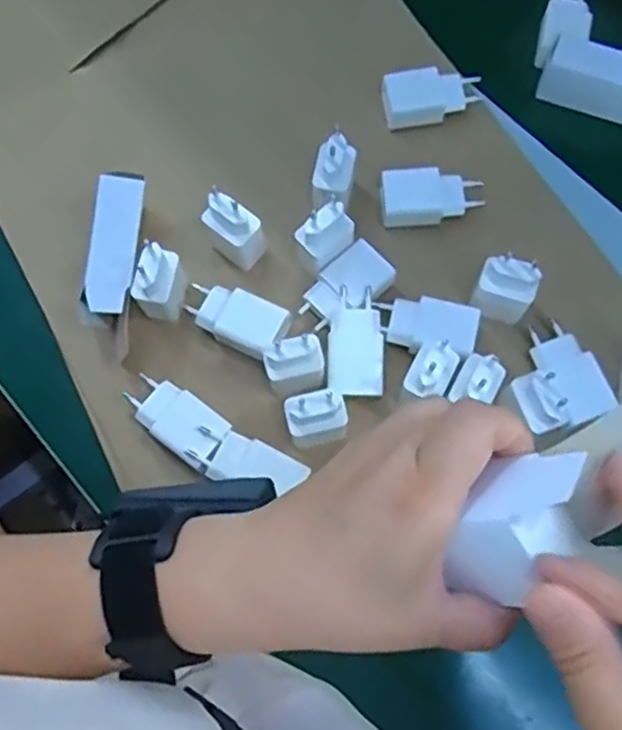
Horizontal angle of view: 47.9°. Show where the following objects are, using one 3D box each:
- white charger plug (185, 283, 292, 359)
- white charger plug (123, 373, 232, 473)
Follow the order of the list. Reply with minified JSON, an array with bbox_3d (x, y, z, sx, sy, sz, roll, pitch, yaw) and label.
[{"bbox_3d":[-0.058,-0.034,0.519,0.079,0.034,0.037,24,74,8],"label":"white charger plug"},{"bbox_3d":[-0.094,0.039,0.496,0.078,0.027,0.038,36,77,11],"label":"white charger plug"}]

